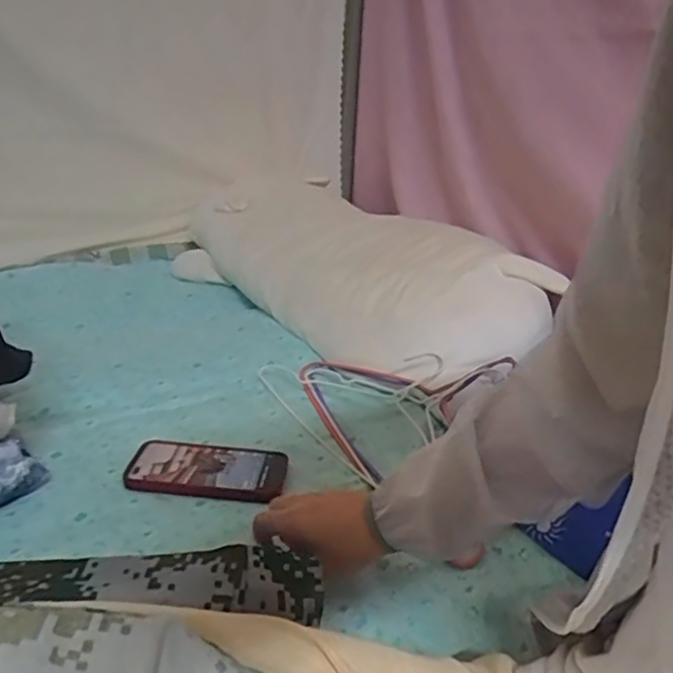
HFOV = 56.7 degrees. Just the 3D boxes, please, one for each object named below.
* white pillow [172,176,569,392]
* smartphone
[{"bbox_3d":[0.008,-0.117,1.091,0.323,0.161,0.743,-17,29,-36],"label":"white pillow"},{"bbox_3d":[-0.139,0.142,0.672,0.164,0.010,0.090,3,24,5],"label":"smartphone"}]

